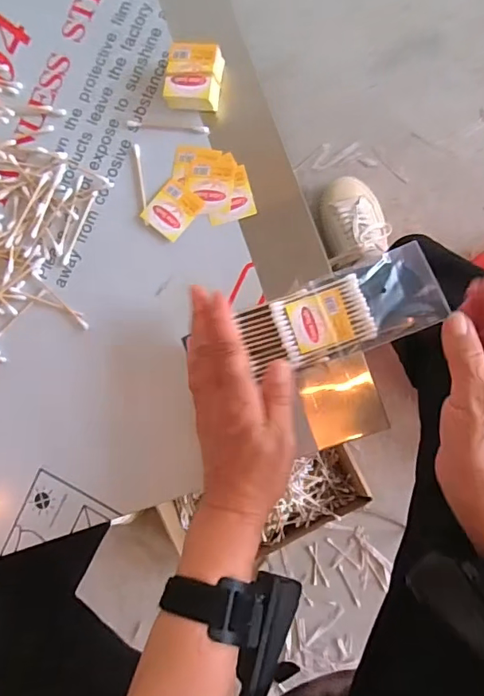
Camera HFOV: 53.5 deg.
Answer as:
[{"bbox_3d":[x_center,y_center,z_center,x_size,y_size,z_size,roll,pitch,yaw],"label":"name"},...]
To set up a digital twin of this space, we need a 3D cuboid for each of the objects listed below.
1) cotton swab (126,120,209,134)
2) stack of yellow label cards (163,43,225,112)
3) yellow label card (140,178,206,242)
[{"bbox_3d":[-0.064,-0.189,0.409,0.073,0.004,0.006,9,88,8],"label":"cotton swab"},{"bbox_3d":[-0.039,-0.219,0.397,0.042,0.026,0.051,7,88,8],"label":"stack of yellow label cards"},{"bbox_3d":[-0.059,-0.116,0.405,0.037,0.004,0.043,40,92,8],"label":"yellow label card"}]

